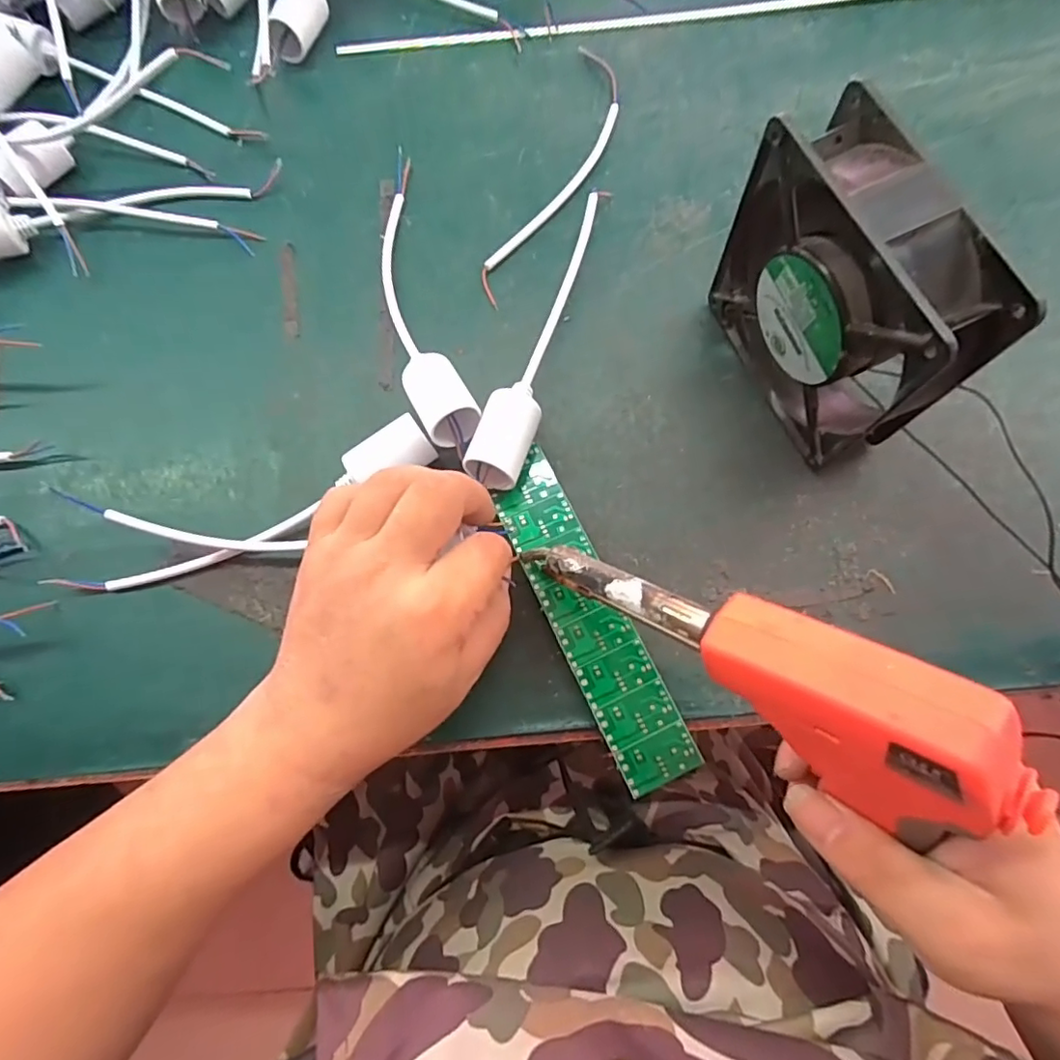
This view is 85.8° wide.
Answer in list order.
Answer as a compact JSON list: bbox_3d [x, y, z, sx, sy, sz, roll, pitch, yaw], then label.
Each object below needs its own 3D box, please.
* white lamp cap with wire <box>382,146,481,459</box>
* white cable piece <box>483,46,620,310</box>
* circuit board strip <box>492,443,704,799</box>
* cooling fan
[{"bbox_3d":[-0.066,-0.136,0.324,0.032,0.037,0.210,-15,76,-2],"label":"white lamp cap with wire"},{"bbox_3d":[0.019,-0.229,0.363,0.039,0.008,0.207,20,77,6],"label":"white cable piece"},{"bbox_3d":[0.027,0.039,0.277,0.036,0.004,0.166,-24,75,-4],"label":"circuit board strip"},{"bbox_3d":[0.137,-0.102,0.264,0.042,0.124,0.121,-27,77,-5],"label":"cooling fan"}]

